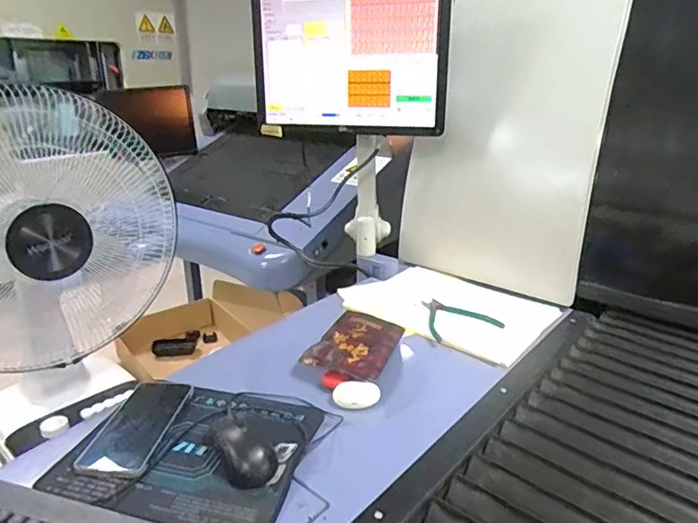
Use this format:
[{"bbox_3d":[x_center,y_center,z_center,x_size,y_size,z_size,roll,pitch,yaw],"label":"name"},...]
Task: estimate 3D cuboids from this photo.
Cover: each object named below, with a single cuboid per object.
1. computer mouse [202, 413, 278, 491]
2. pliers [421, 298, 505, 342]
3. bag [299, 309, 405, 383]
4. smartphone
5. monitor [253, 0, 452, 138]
[{"bbox_3d":[-0.120,0.197,0.564,0.052,0.032,0.114,-14,25,-34],"label":"computer mouse"},{"bbox_3d":[0.193,0.094,0.866,0.120,0.012,0.137,-1,20,0],"label":"pliers"},{"bbox_3d":[0.015,0.121,0.798,0.116,0.020,0.157,9,22,26],"label":"bag"},{"bbox_3d":[-0.250,0.191,0.607,0.079,0.011,0.149,3,28,7],"label":"smartphone"},{"bbox_3d":[-0.004,-0.391,0.949,0.368,0.289,0.046,5,21,12],"label":"monitor"}]

